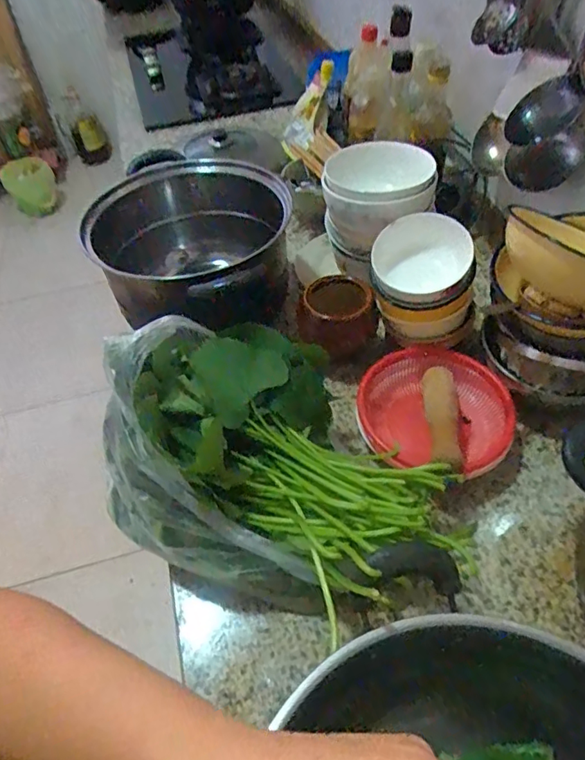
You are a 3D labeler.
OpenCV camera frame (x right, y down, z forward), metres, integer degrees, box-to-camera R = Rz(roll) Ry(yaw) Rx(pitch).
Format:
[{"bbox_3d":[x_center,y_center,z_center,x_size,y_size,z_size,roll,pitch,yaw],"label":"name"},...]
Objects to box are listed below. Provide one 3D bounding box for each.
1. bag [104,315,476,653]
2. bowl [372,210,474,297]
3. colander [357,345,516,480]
[{"bbox_3d":[0.000,0.083,0.514,0.357,0.182,0.243,15,53,17],"label":"bag"},{"bbox_3d":[0.156,-0.147,0.611,0.115,0.101,0.060,41,35,17],"label":"bowl"},{"bbox_3d":[0.167,0.045,0.605,0.166,0.075,0.176,-2,50,3],"label":"colander"}]

